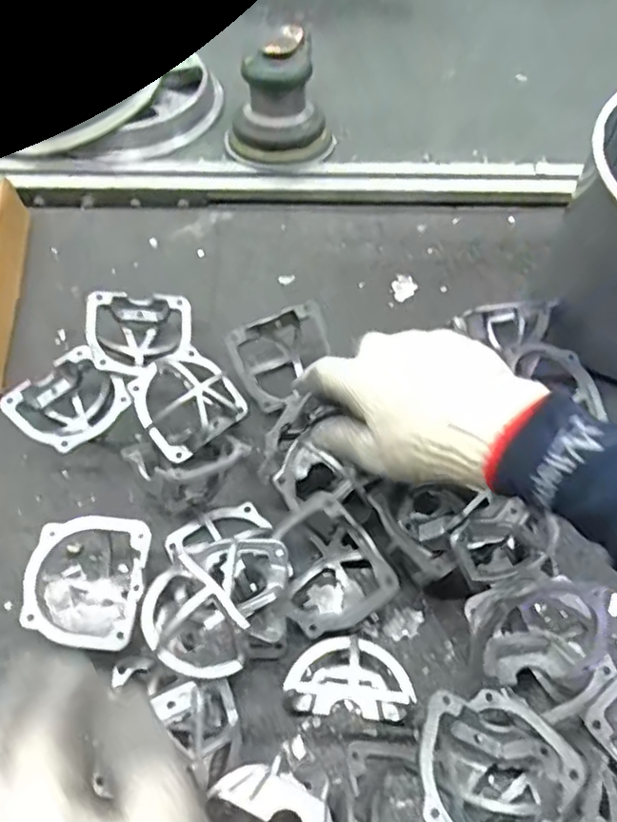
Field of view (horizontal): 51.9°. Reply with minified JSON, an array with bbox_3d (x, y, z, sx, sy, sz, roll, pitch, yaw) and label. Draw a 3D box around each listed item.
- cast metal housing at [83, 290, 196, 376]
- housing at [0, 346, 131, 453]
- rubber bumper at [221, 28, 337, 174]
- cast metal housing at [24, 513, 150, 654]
[{"bbox_3d":[-0.142,-0.063,0.549,0.083,0.055,0.080,-8,61,-4],"label":"cast metal housing"},{"bbox_3d":[-0.190,0.000,0.521,0.077,0.046,0.080,37,67,18],"label":"housing"},{"bbox_3d":[-0.032,-0.326,0.668,0.110,0.096,0.114,-5,61,-3],"label":"rubber bumper"},{"bbox_3d":[-0.157,0.124,0.453,0.080,0.049,0.085,7,61,4],"label":"cast metal housing"}]

